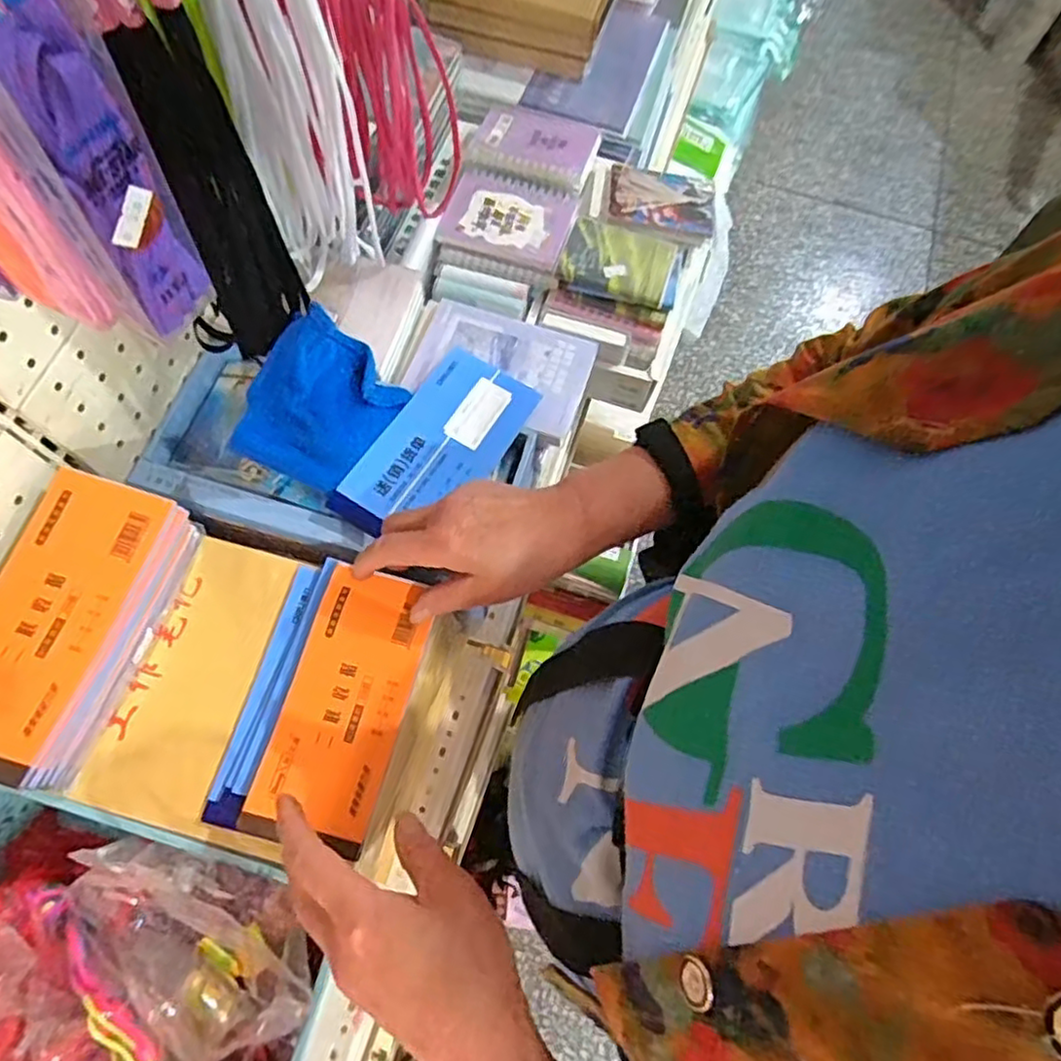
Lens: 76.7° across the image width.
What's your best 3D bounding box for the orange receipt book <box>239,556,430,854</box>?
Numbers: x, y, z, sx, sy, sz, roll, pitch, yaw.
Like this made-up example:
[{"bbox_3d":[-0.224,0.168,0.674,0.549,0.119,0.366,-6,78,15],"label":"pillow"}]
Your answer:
[{"bbox_3d":[-0.119,0.109,0.430,0.076,0.009,0.166,13,69,2],"label":"orange receipt book"}]

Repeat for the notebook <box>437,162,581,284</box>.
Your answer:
[{"bbox_3d":[-0.021,-0.289,0.627,0.113,0.019,0.105,16,69,3],"label":"notebook"}]

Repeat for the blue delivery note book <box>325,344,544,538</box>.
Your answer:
[{"bbox_3d":[-0.069,-0.066,0.517,0.083,0.009,0.171,33,69,0],"label":"blue delivery note book"}]

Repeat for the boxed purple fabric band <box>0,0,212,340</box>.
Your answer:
[{"bbox_3d":[-0.147,-0.127,0.228,0.039,0.148,0.026,-28,73,-13],"label":"boxed purple fabric band"}]

